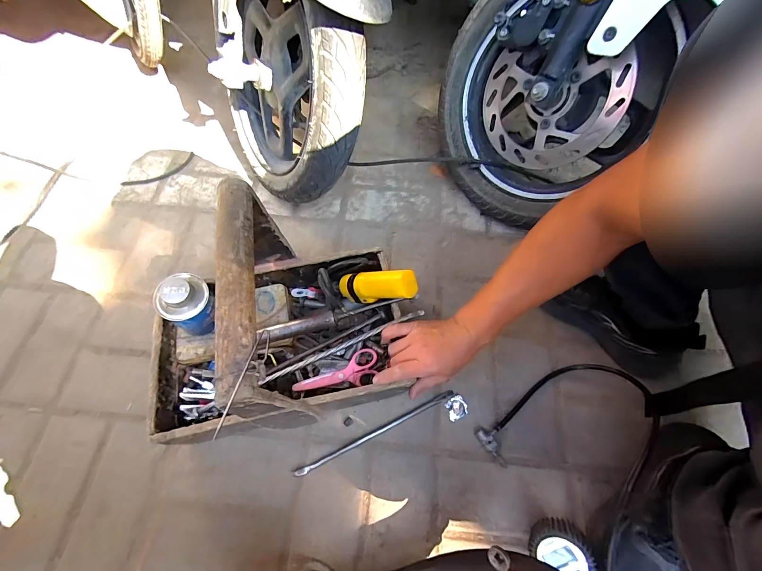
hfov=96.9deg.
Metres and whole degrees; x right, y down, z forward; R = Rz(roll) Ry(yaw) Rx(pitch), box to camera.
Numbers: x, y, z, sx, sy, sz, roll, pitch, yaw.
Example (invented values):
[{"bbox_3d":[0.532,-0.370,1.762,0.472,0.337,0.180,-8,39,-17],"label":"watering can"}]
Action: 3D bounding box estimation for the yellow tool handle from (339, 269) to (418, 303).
[{"bbox_3d":[-0.009,0.000,0.504,0.143,0.032,0.036,-4,55,44],"label":"yellow tool handle"}]

